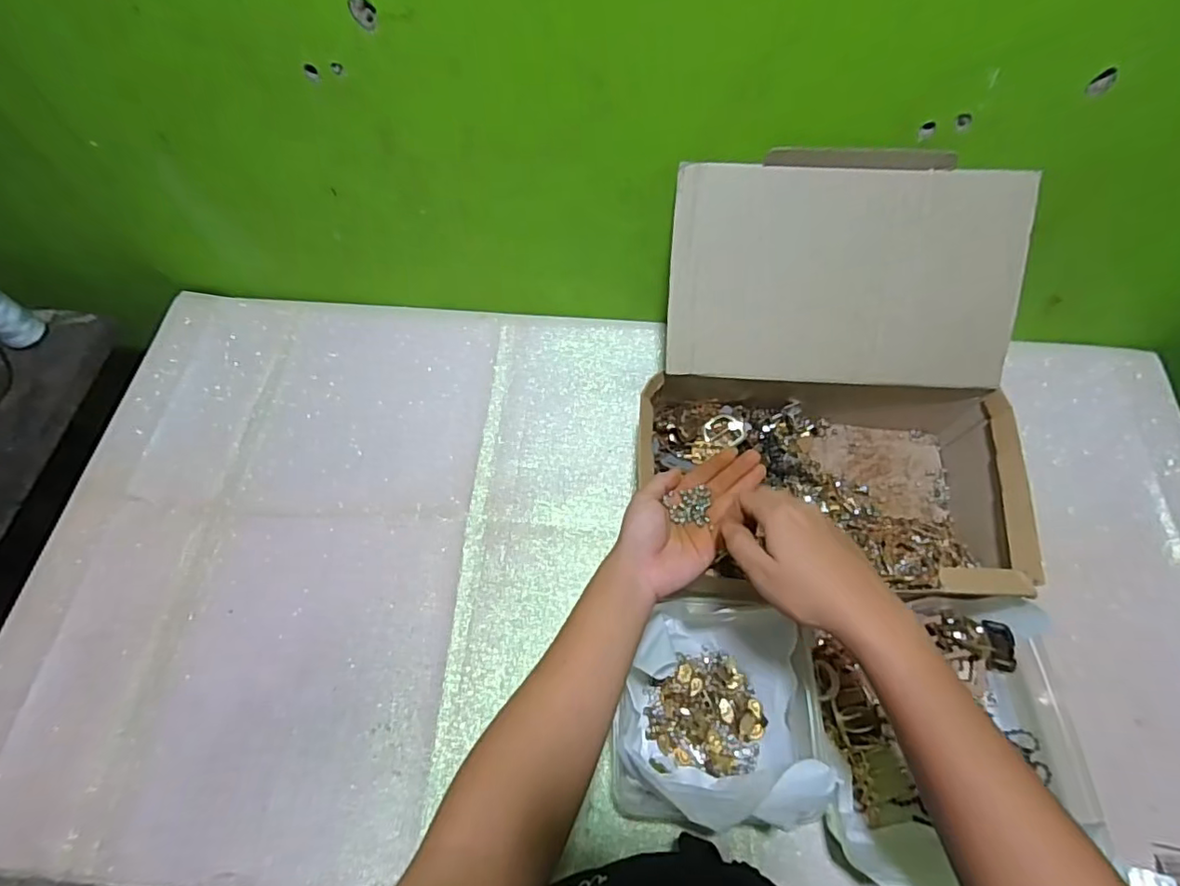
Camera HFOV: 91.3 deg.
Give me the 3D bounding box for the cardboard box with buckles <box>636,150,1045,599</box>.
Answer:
[{"bbox_3d":[0.220,-0.048,0.534,0.331,0.224,0.328,5,63,4],"label":"cardboard box with buckles"}]

